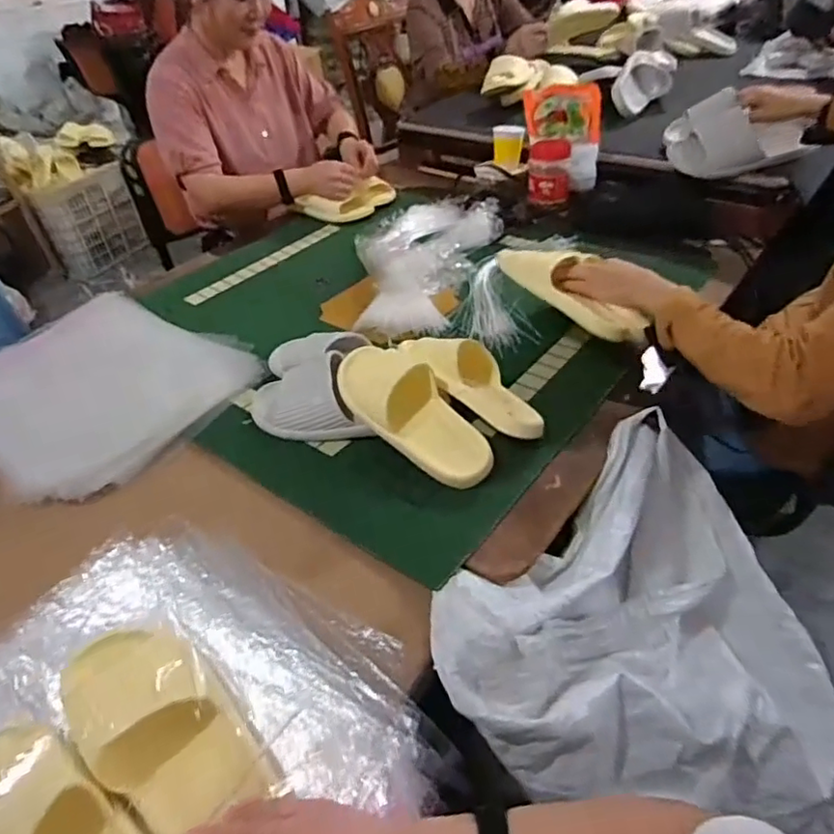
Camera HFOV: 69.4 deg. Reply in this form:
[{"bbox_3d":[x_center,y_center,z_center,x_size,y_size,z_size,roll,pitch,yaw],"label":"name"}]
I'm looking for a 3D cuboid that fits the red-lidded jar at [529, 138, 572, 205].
[{"bbox_3d":[0.302,-0.562,1.382,0.091,0.123,0.096,0,42,7],"label":"red-lidded jar"}]

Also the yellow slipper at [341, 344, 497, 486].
[{"bbox_3d":[-0.005,-0.014,0.779,0.103,0.060,0.257,-35,68,-28],"label":"yellow slipper"}]

